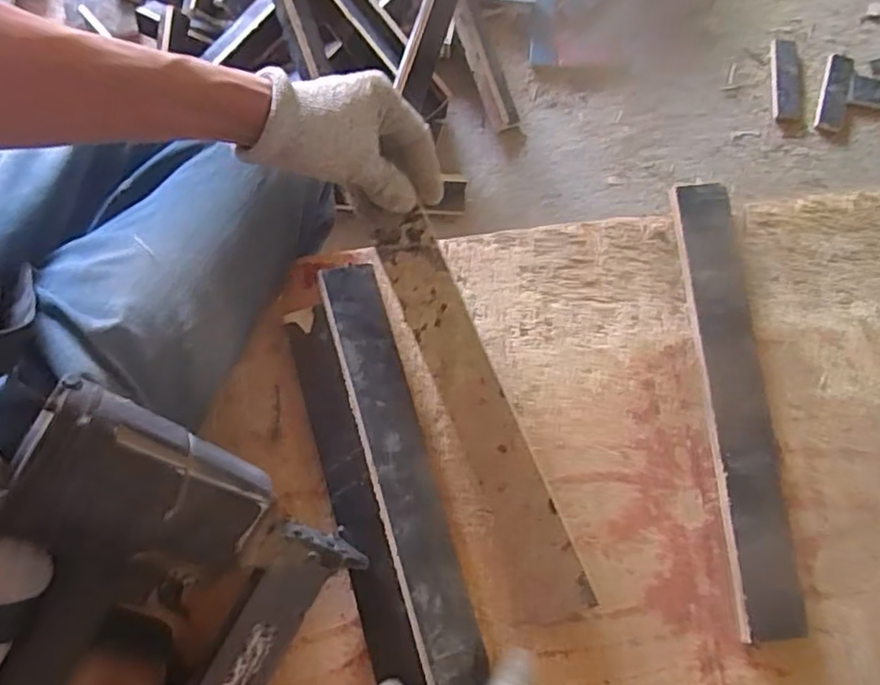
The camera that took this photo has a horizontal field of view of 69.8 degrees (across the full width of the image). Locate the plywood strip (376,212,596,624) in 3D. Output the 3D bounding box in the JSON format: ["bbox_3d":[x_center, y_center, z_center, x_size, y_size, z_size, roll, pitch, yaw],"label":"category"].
[{"bbox_3d":[0.032,0.057,0.484,0.056,0.009,0.318,-21,88,11],"label":"plywood strip"}]

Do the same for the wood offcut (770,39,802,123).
[{"bbox_3d":[0.702,-0.532,1.278,0.059,0.009,0.188,6,79,-1],"label":"wood offcut"}]

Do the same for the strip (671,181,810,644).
[{"bbox_3d":[0.242,0.043,0.516,0.053,0.018,0.364,-3,76,-1],"label":"strip"}]

